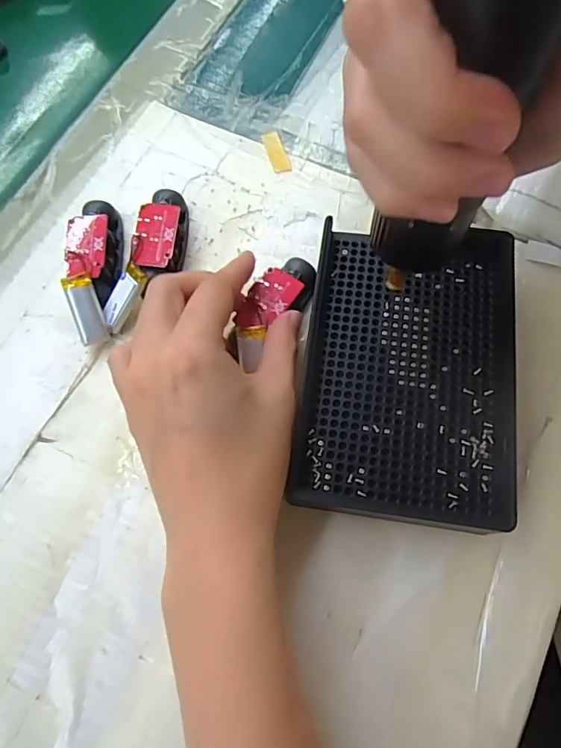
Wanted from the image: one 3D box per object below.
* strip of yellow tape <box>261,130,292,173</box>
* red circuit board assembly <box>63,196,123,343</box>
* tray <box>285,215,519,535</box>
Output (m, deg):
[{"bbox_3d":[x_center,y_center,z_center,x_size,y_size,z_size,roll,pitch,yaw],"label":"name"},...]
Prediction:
[{"bbox_3d":[-0.003,-0.134,0.274,0.011,0.004,0.032,-14,71,-7],"label":"strip of yellow tape"},{"bbox_3d":[-0.097,-0.055,0.237,0.022,0.022,0.080,-3,71,1],"label":"red circuit board assembly"},{"bbox_3d":[0.060,-0.004,0.215,0.094,0.027,0.140,8,71,4],"label":"tray"}]

